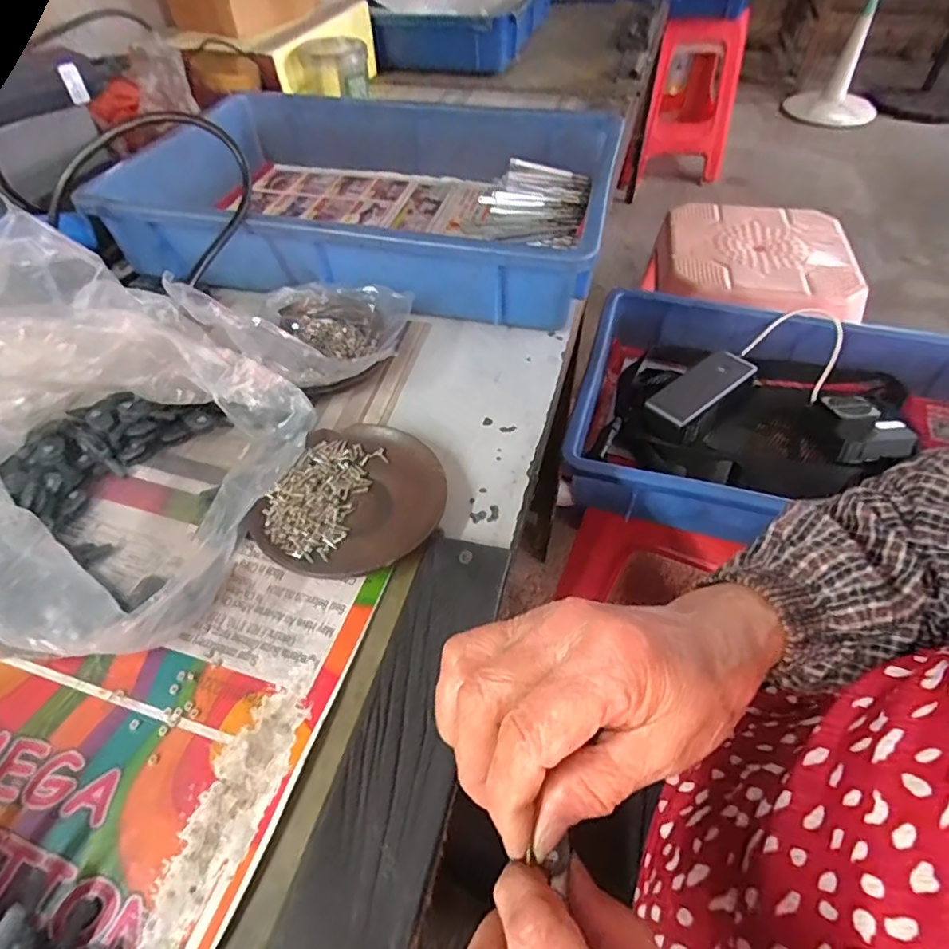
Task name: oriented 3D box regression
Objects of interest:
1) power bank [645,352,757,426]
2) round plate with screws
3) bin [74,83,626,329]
[{"bbox_3d":[0.239,-0.091,0.577,0.125,0.012,0.048,-32,52,-21],"label":"power bank"},{"bbox_3d":[-0.071,0.017,0.342,0.100,0.017,0.108,-1,50,1],"label":"round plate with screws"},{"bbox_3d":[-0.104,-0.270,0.539,0.435,0.078,0.296,10,51,10],"label":"bin"}]

